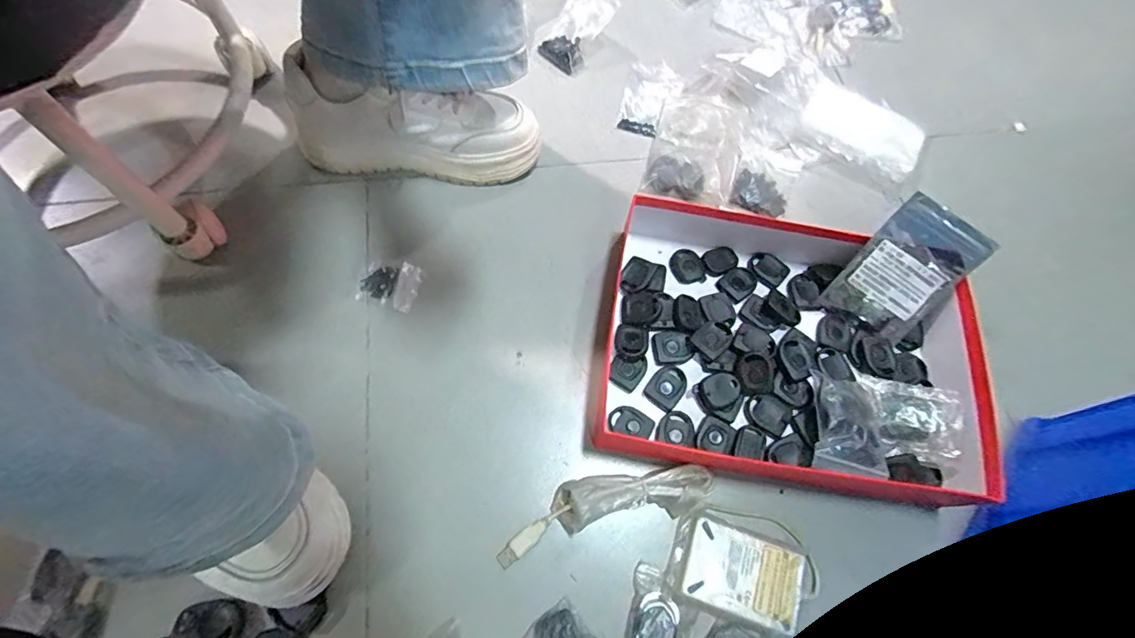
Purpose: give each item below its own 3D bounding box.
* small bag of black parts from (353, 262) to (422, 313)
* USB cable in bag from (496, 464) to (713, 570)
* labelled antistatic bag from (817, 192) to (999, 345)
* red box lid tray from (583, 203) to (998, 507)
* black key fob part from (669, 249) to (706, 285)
[{"bbox_3d":[-0.171,-0.035,0.478,0.054,0.004,0.048,17,67,3],"label":"small bag of black parts"},{"bbox_3d":[0.032,0.152,0.407,0.180,0.029,0.045,-12,68,-9],"label":"USB cable in bag"},{"bbox_3d":[0.315,-0.042,0.465,0.084,0.122,0.013,33,24,6],"label":"labelled antistatic bag"},{"bbox_3d":[0.202,0.028,0.451,0.345,0.055,0.231,11,67,1],"label":"red box lid tray"},{"bbox_3d":[0.122,-0.053,0.506,0.030,0.007,0.037,-10,68,-8],"label":"black key fob part"}]

